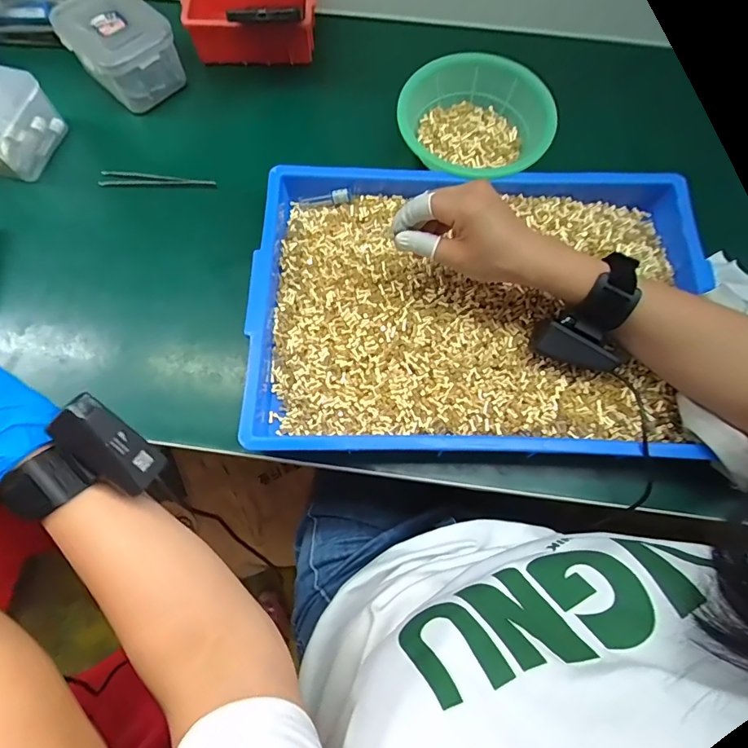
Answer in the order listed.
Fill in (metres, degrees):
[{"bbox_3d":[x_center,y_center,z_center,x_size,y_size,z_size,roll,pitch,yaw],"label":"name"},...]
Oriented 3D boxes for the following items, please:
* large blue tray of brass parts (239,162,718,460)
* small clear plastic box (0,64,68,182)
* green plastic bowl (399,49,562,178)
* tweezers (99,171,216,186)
[{"bbox_3d":[0.094,-0.073,0.449,0.412,0.050,0.303,2,68,-2],"label":"large blue tray of brass parts"},{"bbox_3d":[-0.398,-0.270,0.499,0.058,0.071,0.097,15,73,7],"label":"small clear plastic box"},{"bbox_3d":[0.108,-0.272,0.505,0.159,0.049,0.162,-20,74,-8],"label":"green plastic bowl"},{"bbox_3d":[-0.242,-0.218,0.512,0.129,0.012,0.014,3,72,-1],"label":"tweezers"}]

